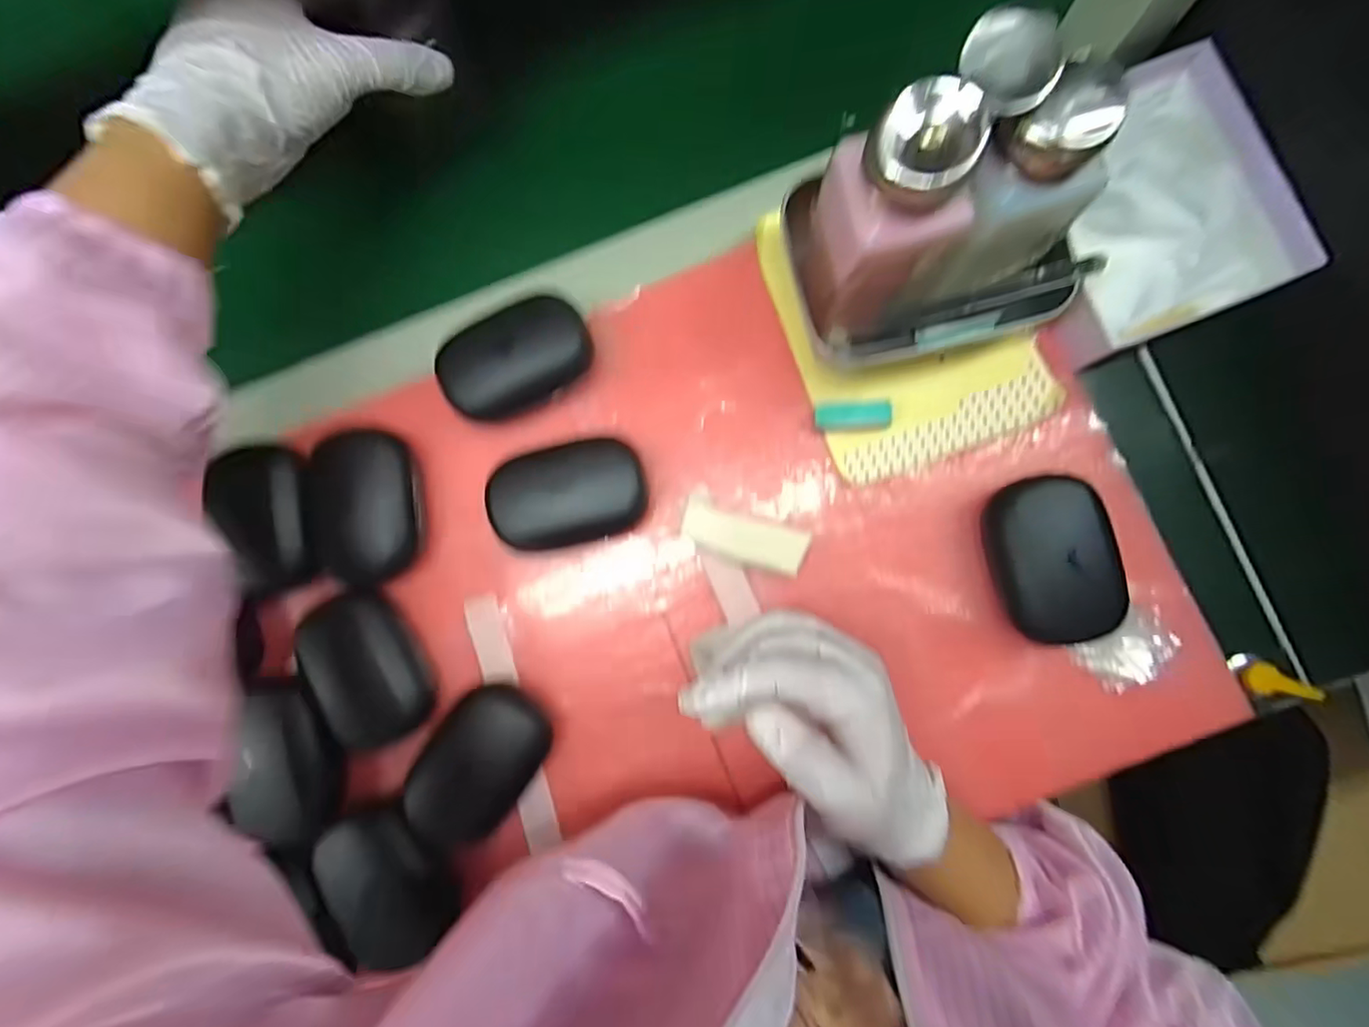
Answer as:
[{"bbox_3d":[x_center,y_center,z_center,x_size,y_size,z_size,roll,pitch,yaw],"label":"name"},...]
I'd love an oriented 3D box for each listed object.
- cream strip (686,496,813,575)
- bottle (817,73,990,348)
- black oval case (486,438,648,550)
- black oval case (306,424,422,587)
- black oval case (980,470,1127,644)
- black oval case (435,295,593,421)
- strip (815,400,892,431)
[{"bbox_3d":[0.032,0.015,0.325,0.068,0.006,0.028,20,86,5],"label":"cream strip"},{"bbox_3d":[0.092,-0.121,0.264,0.056,0.132,0.046,-6,85,3],"label":"bottle"},{"bbox_3d":[-0.061,-0.011,0.320,0.080,0.031,0.052,-14,84,2],"label":"black oval case"},{"bbox_3d":[-0.175,-0.005,0.333,0.055,0.026,0.084,-7,85,3],"label":"black oval case"},{"bbox_3d":[0.187,0.023,0.299,0.052,0.034,0.080,-11,84,2],"label":"black oval case"},{"bbox_3d":[-0.093,-0.085,0.329,0.083,0.033,0.053,-28,85,2],"label":"black oval case"},{"bbox_3d":[0.091,-0.053,0.321,0.039,0.012,0.015,-4,85,3],"label":"strip"}]

